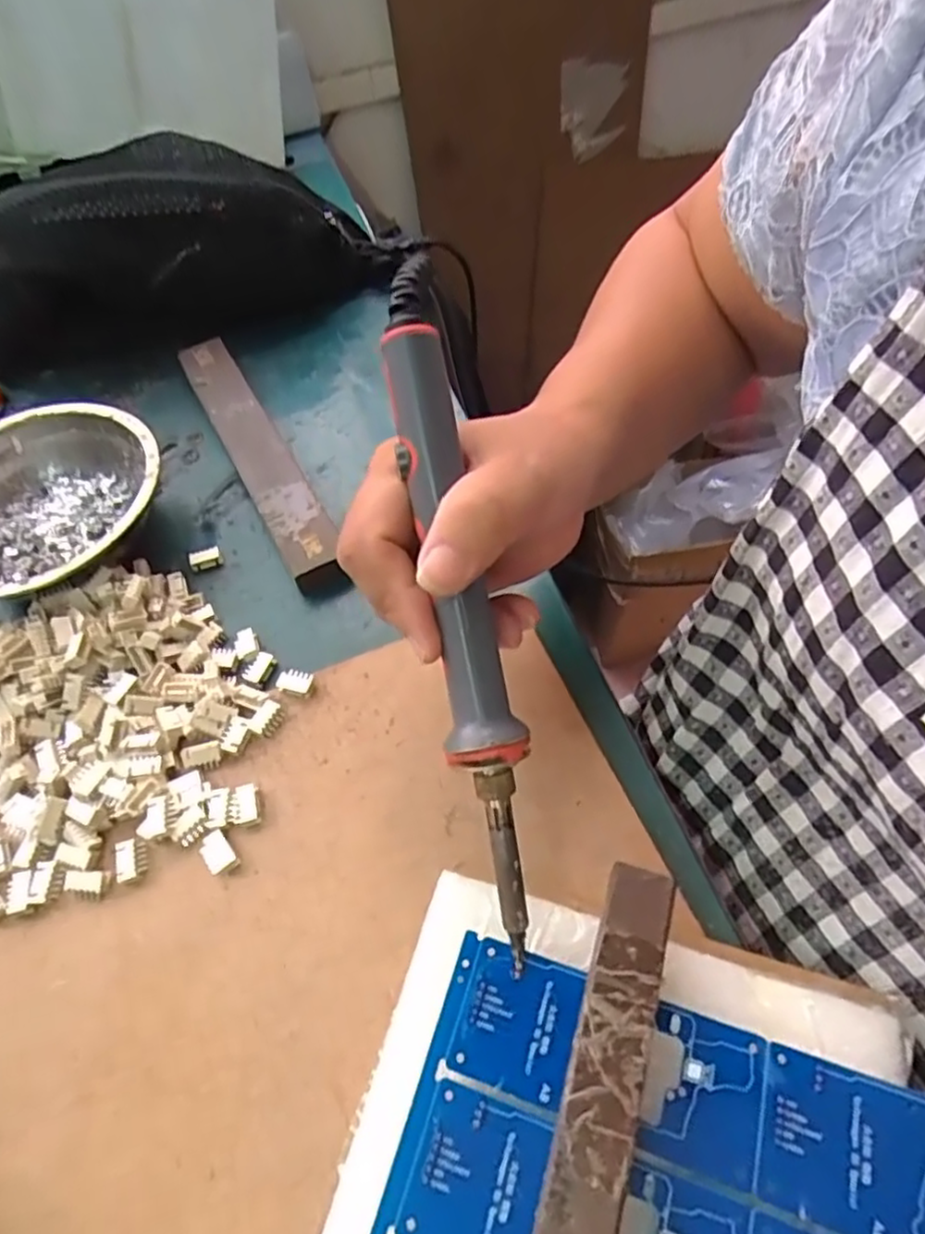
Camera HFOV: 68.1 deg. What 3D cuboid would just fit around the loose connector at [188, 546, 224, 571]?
[{"bbox_3d":[-0.136,-0.031,0.360,0.017,0.008,0.008,-19,57,-9],"label":"loose connector"}]

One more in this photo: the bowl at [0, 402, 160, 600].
[{"bbox_3d":[-0.223,-0.054,0.367,0.127,0.042,0.127,-2,56,3],"label":"bowl"}]

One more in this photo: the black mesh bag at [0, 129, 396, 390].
[{"bbox_3d":[-0.194,-0.234,0.447,0.281,0.105,0.054,-17,57,-7],"label":"black mesh bag"}]

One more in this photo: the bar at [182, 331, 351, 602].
[{"bbox_3d":[-0.118,-0.094,0.396,0.030,0.021,0.209,-27,59,-13],"label":"bar"}]

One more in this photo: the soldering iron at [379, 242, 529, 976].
[{"bbox_3d":[-0.001,-0.005,0.218,0.020,0.021,0.226,-11,91,-3],"label":"soldering iron"}]

